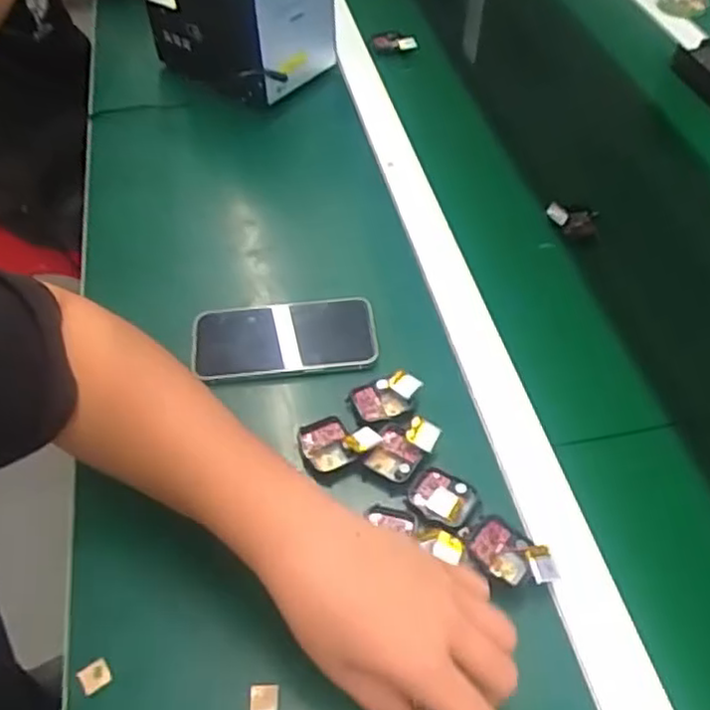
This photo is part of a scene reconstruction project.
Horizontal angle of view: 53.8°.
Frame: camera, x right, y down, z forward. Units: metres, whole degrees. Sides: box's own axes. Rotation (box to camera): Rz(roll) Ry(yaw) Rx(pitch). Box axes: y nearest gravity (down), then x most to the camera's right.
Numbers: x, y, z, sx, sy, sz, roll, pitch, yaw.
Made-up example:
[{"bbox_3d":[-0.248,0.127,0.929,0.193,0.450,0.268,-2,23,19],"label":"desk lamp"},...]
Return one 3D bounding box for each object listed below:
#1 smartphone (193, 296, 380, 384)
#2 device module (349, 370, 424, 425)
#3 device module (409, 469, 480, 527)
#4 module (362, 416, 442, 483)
[{"bbox_3d":[-0.057,-0.014,0.572,0.146,0.008,0.071,-6,56,-3],"label":"smartphone"},{"bbox_3d":[0.024,0.032,0.527,0.053,0.008,0.035,-19,61,1],"label":"device module"},{"bbox_3d":[0.061,0.097,0.475,0.045,0.007,0.038,25,54,19],"label":"device module"},{"bbox_3d":[0.032,0.065,0.495,0.037,0.023,0.046,28,55,21],"label":"module"}]

